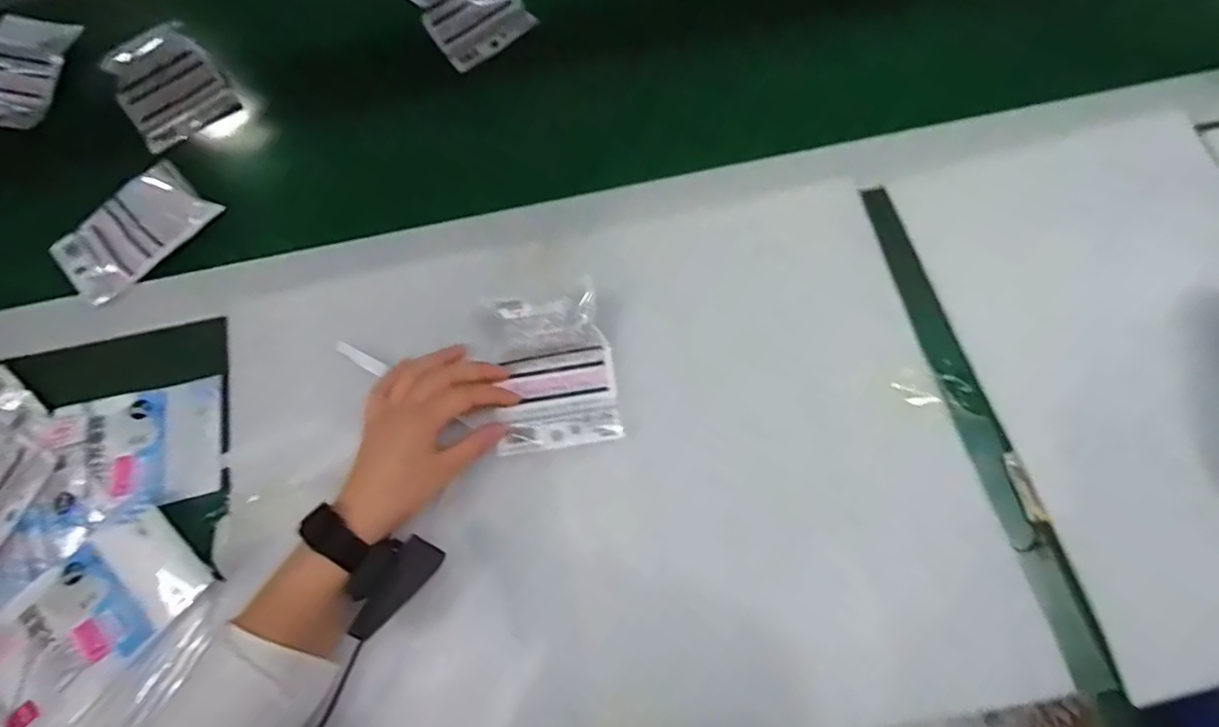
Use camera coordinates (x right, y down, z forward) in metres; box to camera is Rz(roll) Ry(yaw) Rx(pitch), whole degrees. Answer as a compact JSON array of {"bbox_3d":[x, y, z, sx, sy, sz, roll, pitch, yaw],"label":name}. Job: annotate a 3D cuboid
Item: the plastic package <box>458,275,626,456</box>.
[{"bbox_3d":[-0.052,0.004,0.469,0.108,0.047,0.116,-8,70,-1],"label":"plastic package"}]

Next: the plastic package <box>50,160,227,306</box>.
[{"bbox_3d":[-0.440,-0.123,0.561,0.096,0.021,0.131,42,77,15],"label":"plastic package"}]

